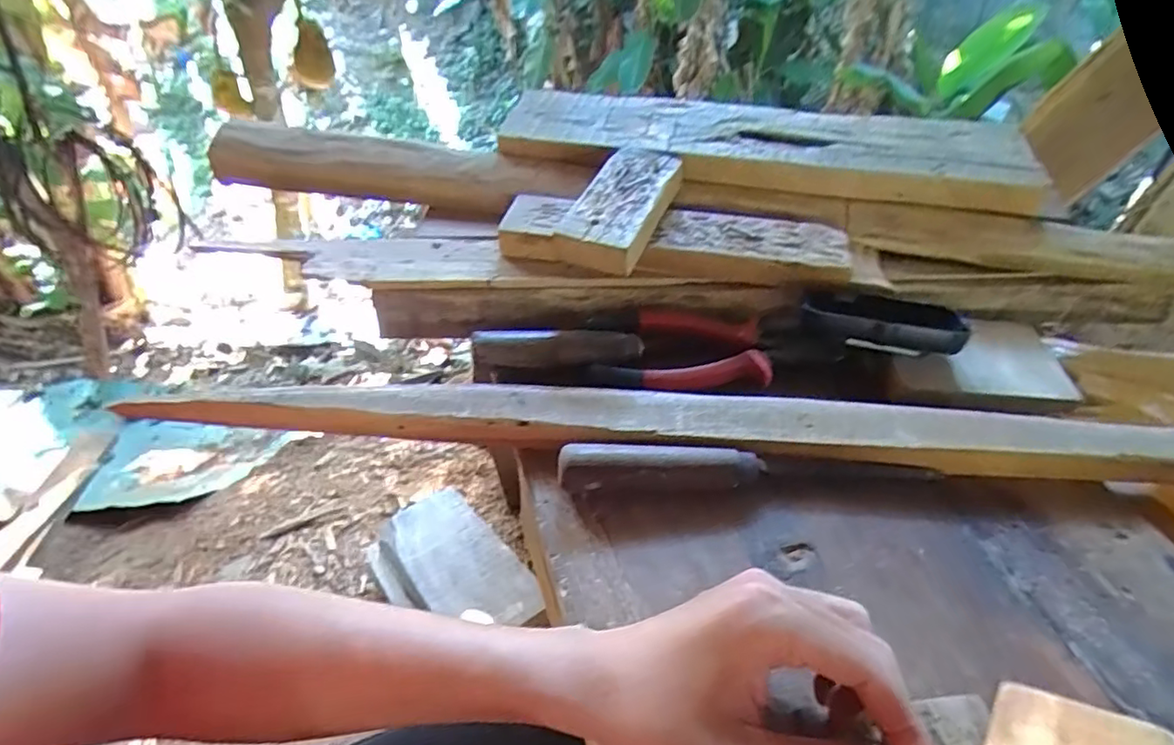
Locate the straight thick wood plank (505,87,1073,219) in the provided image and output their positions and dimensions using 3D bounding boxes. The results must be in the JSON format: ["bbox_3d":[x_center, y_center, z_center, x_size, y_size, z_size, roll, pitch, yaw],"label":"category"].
[{"bbox_3d":[0.153,-0.199,0.536,0.452,0.027,0.111,8,46,9],"label":"straight thick wood plank"}]

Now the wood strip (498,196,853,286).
[{"bbox_3d":[0.067,-0.104,0.485,0.267,0.024,0.059,8,46,8],"label":"wood strip"}]

